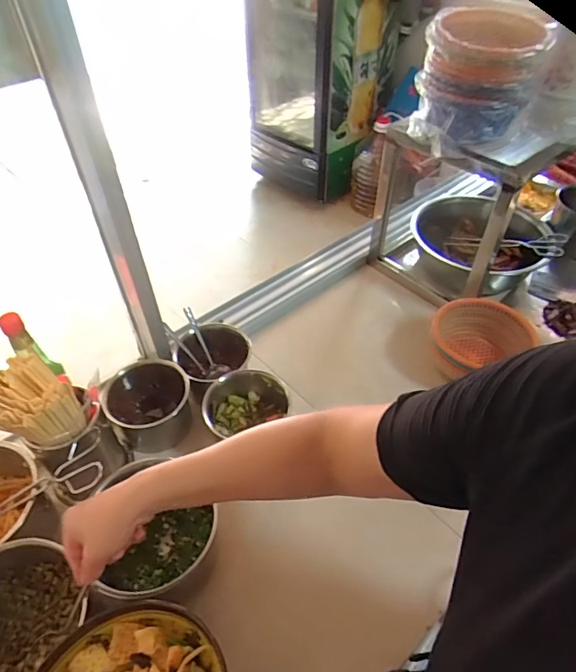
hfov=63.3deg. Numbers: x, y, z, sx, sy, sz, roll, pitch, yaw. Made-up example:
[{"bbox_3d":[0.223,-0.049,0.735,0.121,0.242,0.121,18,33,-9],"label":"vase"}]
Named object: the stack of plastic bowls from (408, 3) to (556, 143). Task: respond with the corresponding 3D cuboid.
[{"bbox_3d":[0.330,-0.471,0.842,0.172,0.161,0.208,13,47,12],"label":"stack of plastic bowls"}]

